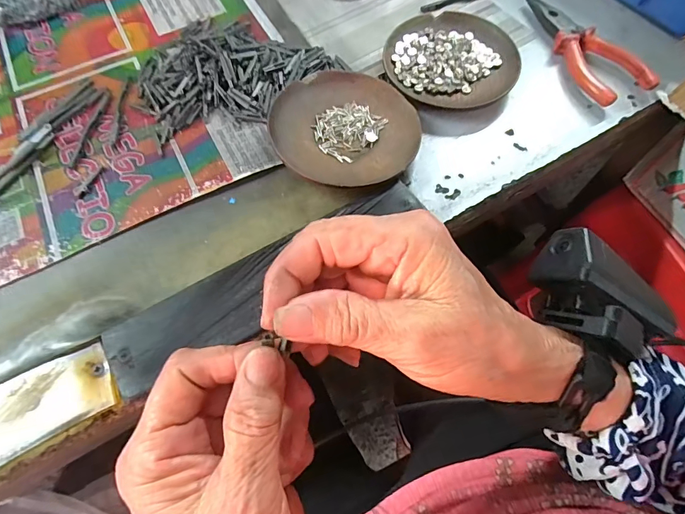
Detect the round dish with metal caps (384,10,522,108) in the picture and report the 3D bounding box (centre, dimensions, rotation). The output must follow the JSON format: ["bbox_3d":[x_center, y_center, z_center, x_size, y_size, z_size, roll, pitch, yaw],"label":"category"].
[{"bbox_3d":[0.095,-0.175,0.355,0.111,0.015,0.104,0,64,1],"label":"round dish with metal caps"}]

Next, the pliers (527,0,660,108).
[{"bbox_3d":[0.215,-0.192,0.361,0.050,0.016,0.141,-18,65,-8],"label":"pliers"}]

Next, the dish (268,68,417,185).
[{"bbox_3d":[0.002,-0.102,0.315,0.111,0.025,0.108,3,64,3],"label":"dish"}]

